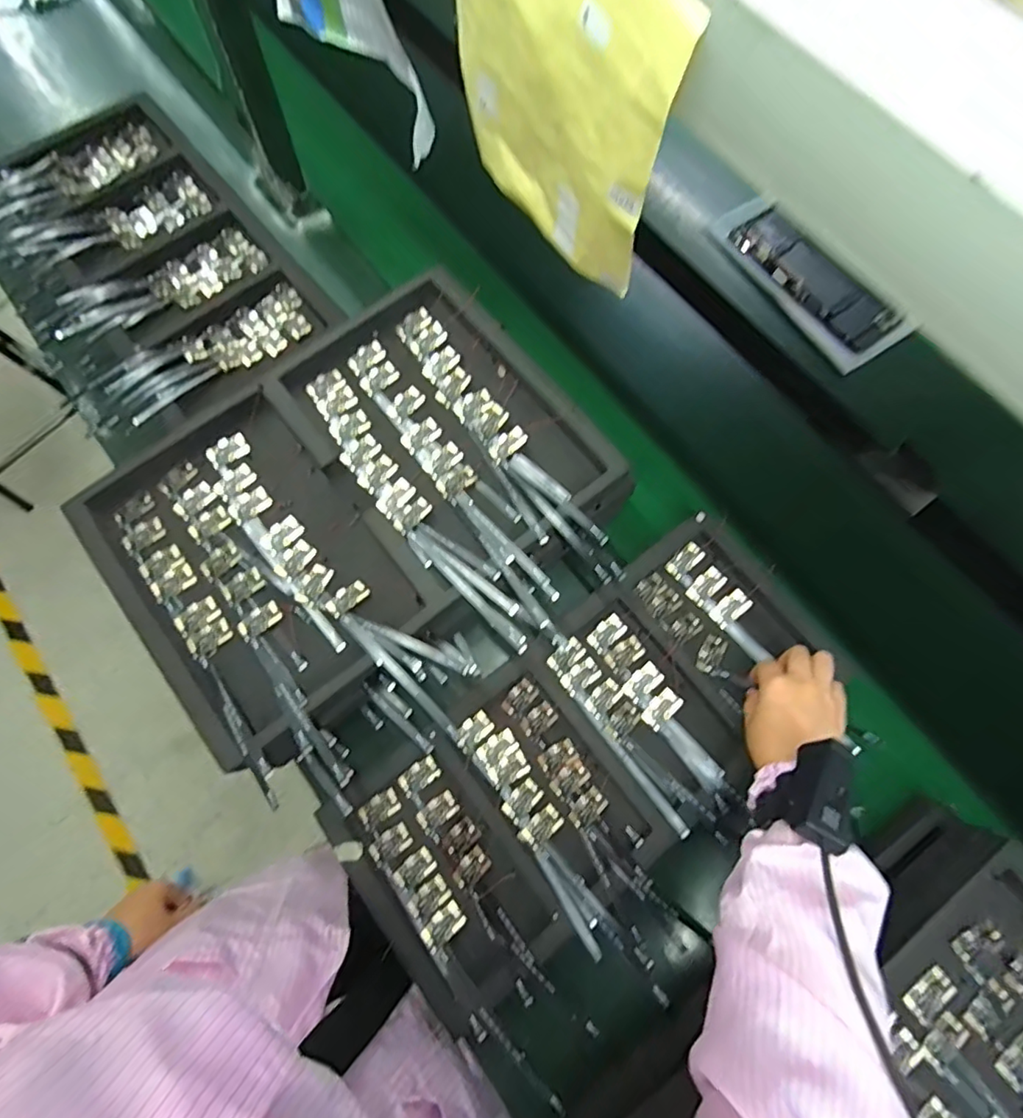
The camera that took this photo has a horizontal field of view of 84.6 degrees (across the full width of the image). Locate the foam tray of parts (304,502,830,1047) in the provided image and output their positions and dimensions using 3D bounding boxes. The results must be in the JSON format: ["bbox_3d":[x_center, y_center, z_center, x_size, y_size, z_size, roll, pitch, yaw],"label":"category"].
[{"bbox_3d":[0.074,0.177,0.539,0.488,0.027,0.215,-42,79,-10],"label":"foam tray of parts"}]

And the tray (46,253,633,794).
[{"bbox_3d":[-0.136,-0.044,0.525,0.438,0.045,0.351,-39,78,-12],"label":"tray"}]

